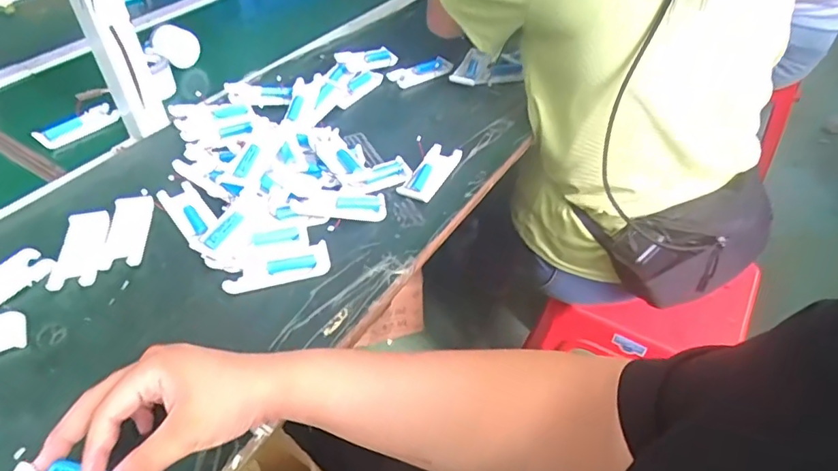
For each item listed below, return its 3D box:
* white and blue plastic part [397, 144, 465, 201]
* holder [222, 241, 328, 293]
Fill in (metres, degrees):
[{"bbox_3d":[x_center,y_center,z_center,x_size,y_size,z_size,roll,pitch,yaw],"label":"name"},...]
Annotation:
[{"bbox_3d":[0.015,-0.078,0.644,0.041,0.019,0.100,22,49,21],"label":"white and blue plastic part"},{"bbox_3d":[-0.142,0.031,0.535,0.101,0.011,0.042,-13,46,-12],"label":"holder"}]

